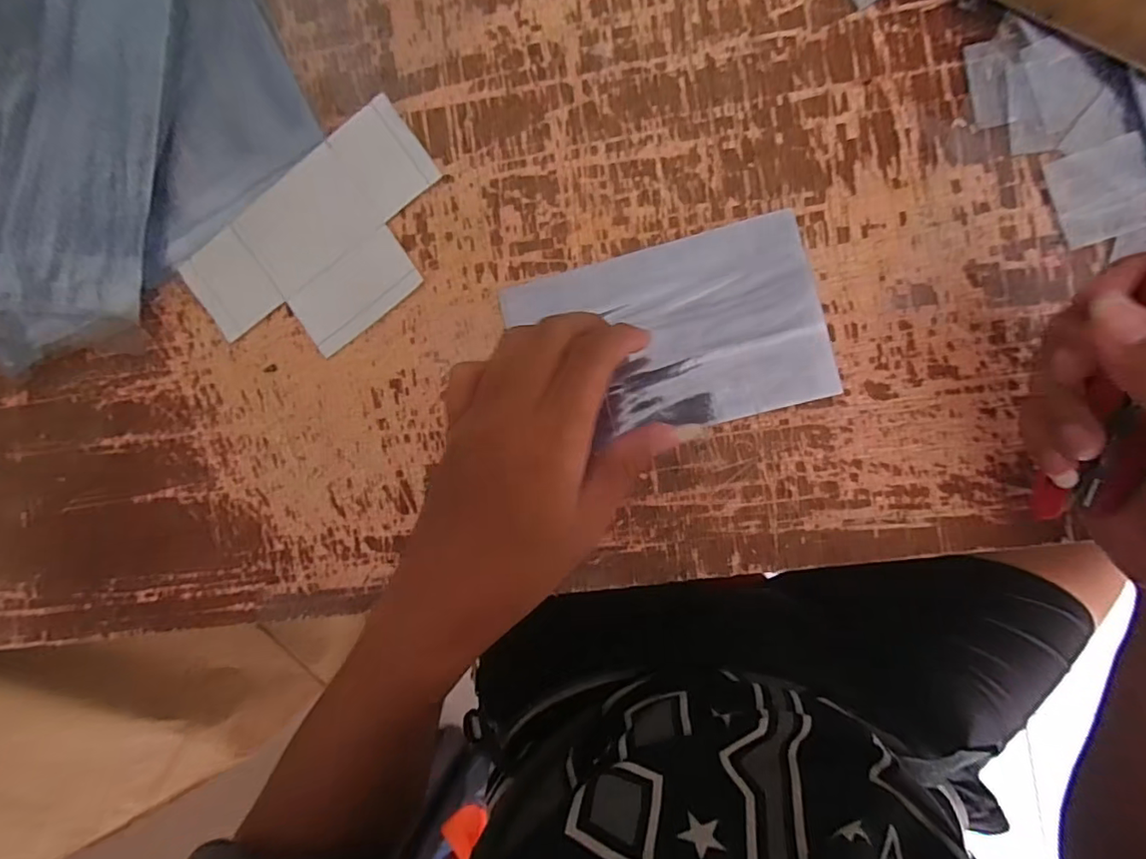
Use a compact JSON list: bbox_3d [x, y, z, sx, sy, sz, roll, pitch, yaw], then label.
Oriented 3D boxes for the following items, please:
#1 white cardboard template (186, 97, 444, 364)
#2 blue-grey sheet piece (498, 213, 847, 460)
[{"bbox_3d":[-0.150,-0.109,0.339,0.166,0.005,0.101,-37,89,4],"label":"white cardboard template"},{"bbox_3d":[0.053,-0.052,0.309,0.164,0.013,0.103,-14,89,8],"label":"blue-grey sheet piece"}]

